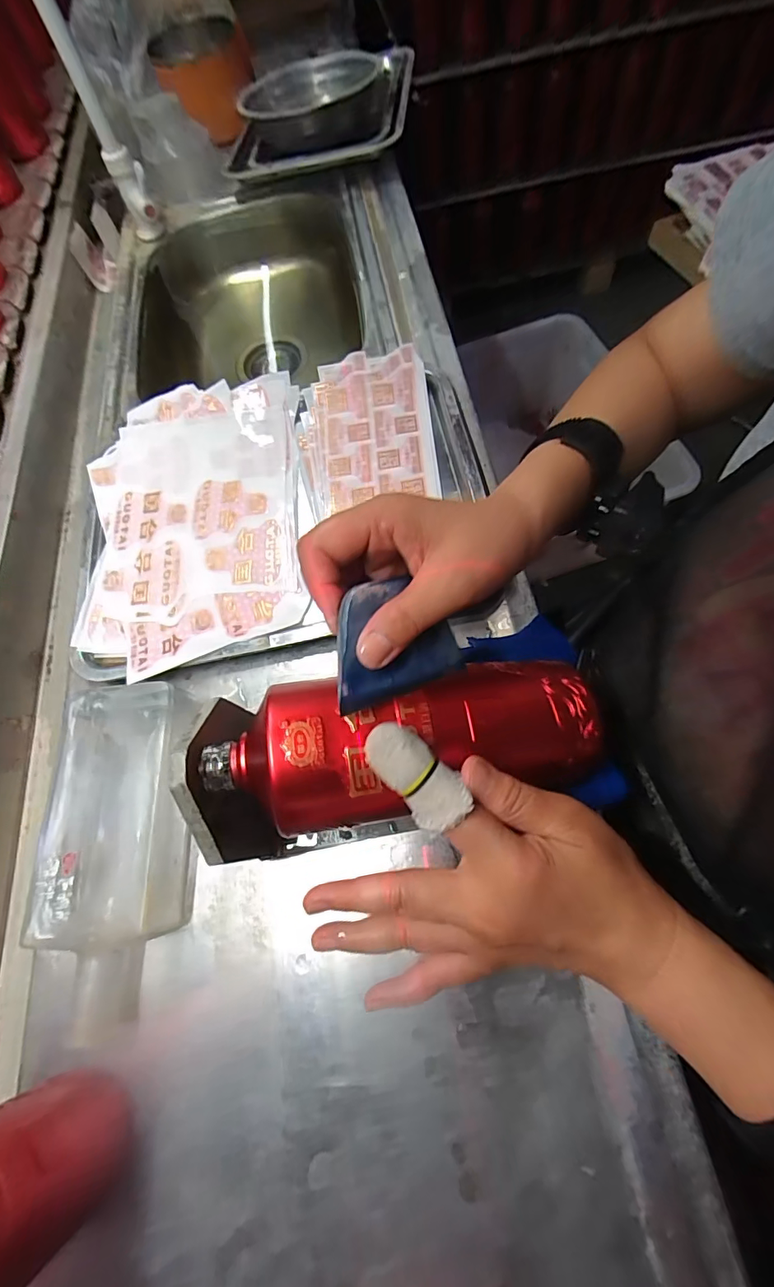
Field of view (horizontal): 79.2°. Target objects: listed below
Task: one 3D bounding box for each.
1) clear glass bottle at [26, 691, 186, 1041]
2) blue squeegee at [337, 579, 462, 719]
[{"bbox_3d":[-0.192,0.141,0.339,0.105,0.053,0.230,-4,63,-1],"label":"clear glass bottle"},{"bbox_3d":[0.005,-0.003,0.243,0.075,0.005,0.058,-19,104,-28],"label":"blue squeegee"}]

